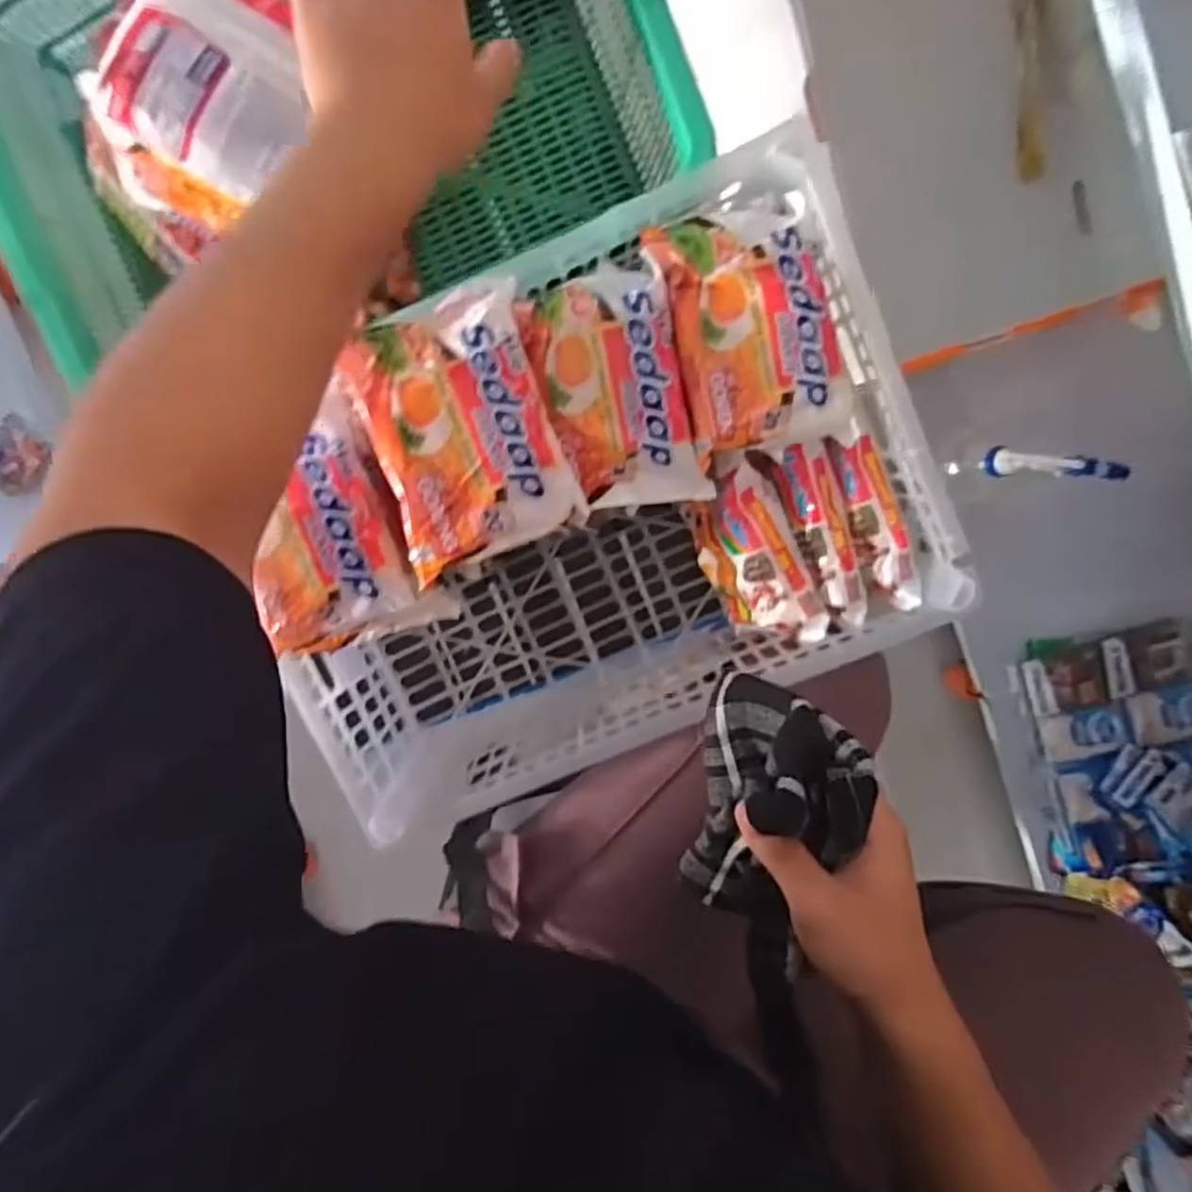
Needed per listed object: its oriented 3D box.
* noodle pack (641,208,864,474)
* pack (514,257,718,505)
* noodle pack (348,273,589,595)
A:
[{"bbox_3d":[0.095,-0.160,0.431,0.097,0.027,0.148,-18,98,5],"label":"noodle pack"},{"bbox_3d":[0.014,-0.124,0.438,0.087,0.035,0.147,-17,98,5],"label":"pack"},{"bbox_3d":[-0.078,-0.097,0.412,0.104,0.026,0.145,-19,98,6],"label":"noodle pack"}]

